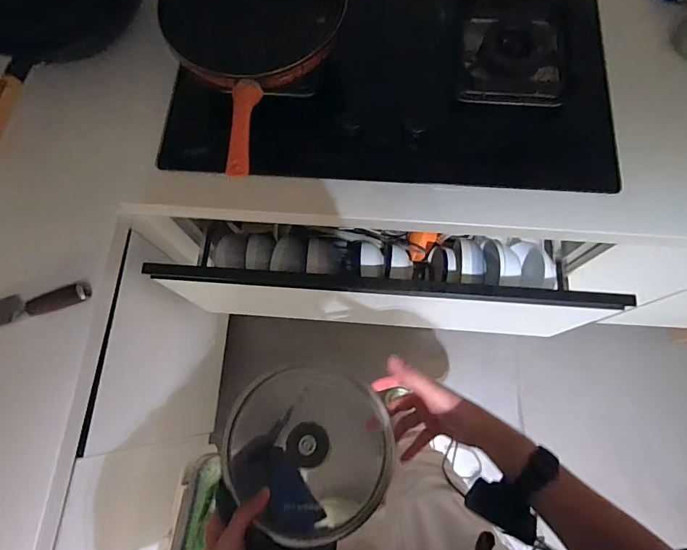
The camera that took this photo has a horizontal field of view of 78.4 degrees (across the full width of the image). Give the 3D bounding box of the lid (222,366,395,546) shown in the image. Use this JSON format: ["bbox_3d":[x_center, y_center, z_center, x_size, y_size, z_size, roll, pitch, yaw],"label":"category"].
[{"bbox_3d":[-0.042,0.196,0.471,0.174,0.049,0.164,-1,73,2],"label":"lid"}]

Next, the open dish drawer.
[{"bbox_3d":[0.077,-0.026,0.849,0.816,0.261,0.204,2,73,3],"label":"open dish drawer"}]

